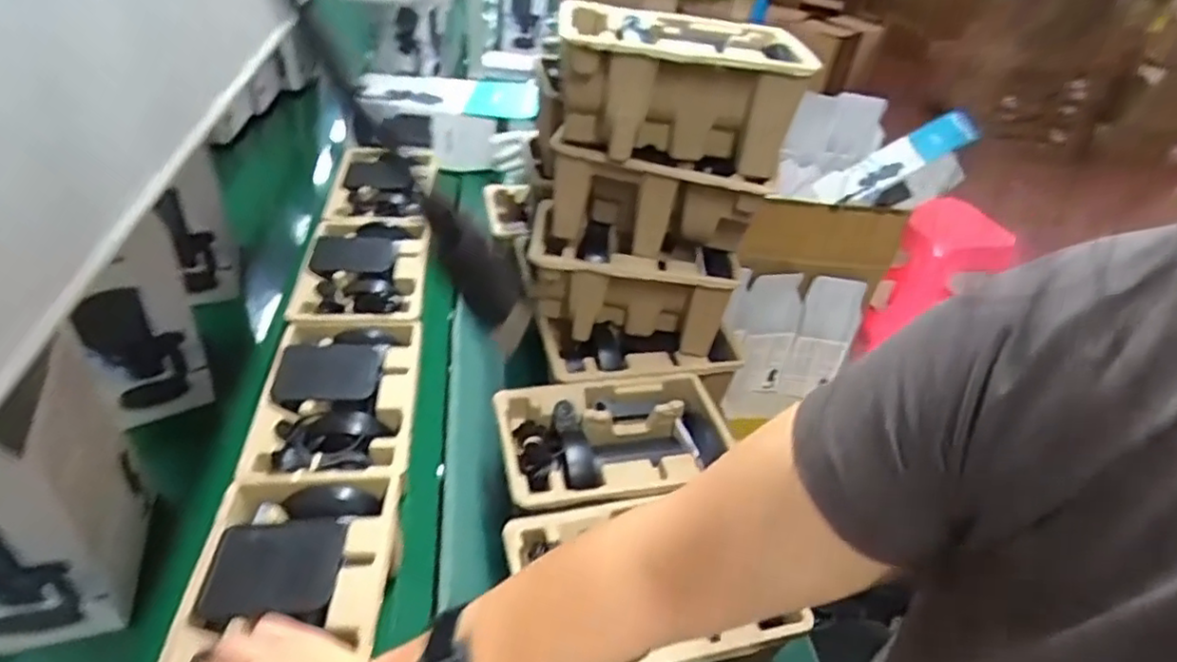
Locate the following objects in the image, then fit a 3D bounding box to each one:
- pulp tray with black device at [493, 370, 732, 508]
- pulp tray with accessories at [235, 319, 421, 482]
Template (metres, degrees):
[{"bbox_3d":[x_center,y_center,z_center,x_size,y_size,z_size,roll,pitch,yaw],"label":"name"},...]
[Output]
[{"bbox_3d":[0.030,0.111,0.662,0.230,0.051,0.146,-4,31,-17],"label":"pulp tray with black device"},{"bbox_3d":[-0.252,0.069,0.673,0.151,0.045,0.222,0,30,-10],"label":"pulp tray with accessories"}]

